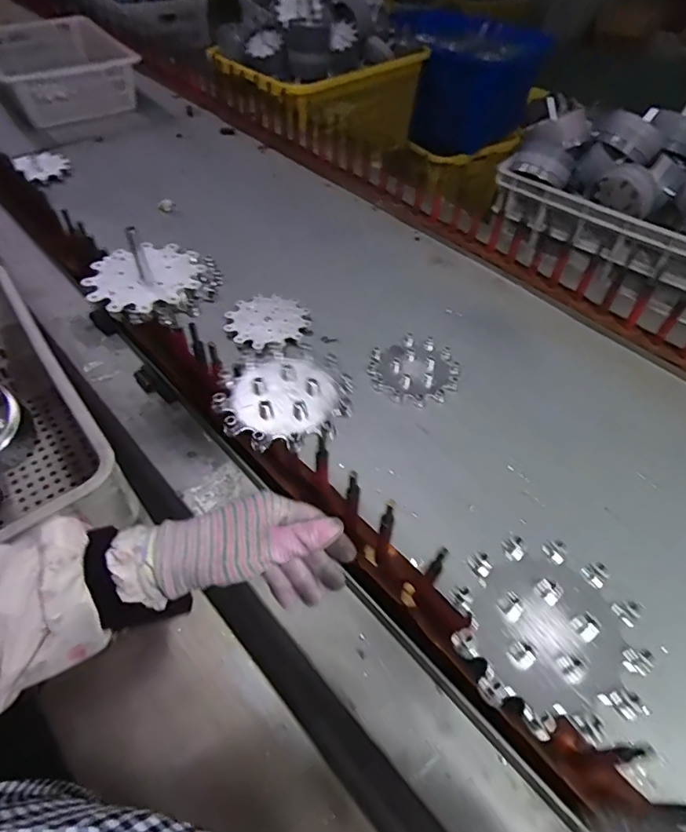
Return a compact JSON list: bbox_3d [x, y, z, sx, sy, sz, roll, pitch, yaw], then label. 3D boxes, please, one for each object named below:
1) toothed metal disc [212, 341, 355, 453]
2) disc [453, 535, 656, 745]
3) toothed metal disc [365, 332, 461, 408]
[{"bbox_3d":[-0.065,-0.025,0.551,0.138,0.022,0.148,1,49,-1],"label":"toothed metal disc"},{"bbox_3d":[0.162,0.168,0.399,0.139,0.020,0.138,1,49,-1],"label":"disc"},{"bbox_3d":[0.117,-0.078,0.829,0.140,0.013,0.138,9,50,5],"label":"toothed metal disc"}]

